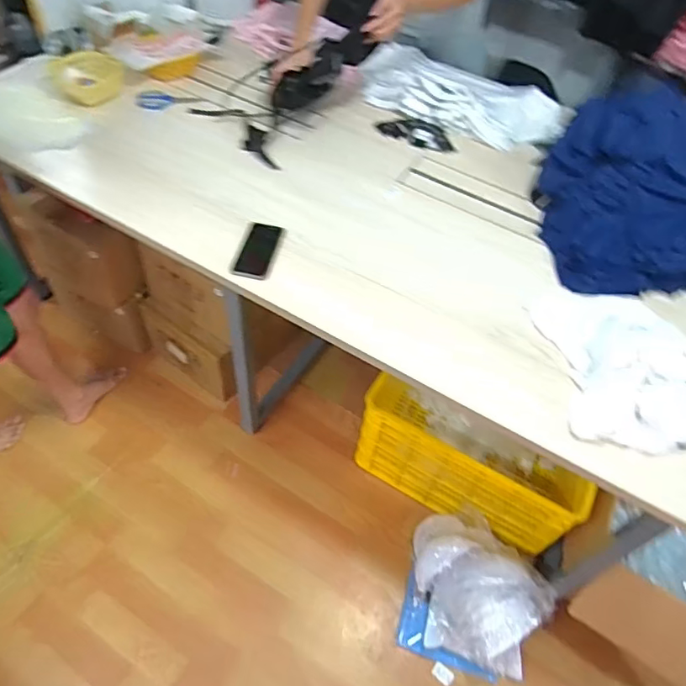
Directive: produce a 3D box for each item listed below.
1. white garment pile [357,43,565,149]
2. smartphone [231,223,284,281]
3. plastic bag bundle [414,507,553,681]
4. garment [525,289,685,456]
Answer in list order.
[{"bbox_3d":[0.351,-0.779,1.642,0.643,0.084,0.382,31,55,17],"label":"white garment pile"},{"bbox_3d":[-0.187,-0.207,1.200,0.077,0.012,0.175,12,52,3],"label":"smartphone"},{"bbox_3d":[0.352,0.624,1.400,0.325,0.188,0.374,10,52,2],"label":"plastic bag bundle"},{"bbox_3d":[0.567,0.014,1.039,0.311,0.123,0.379,2,52,-5],"label":"garment"}]

